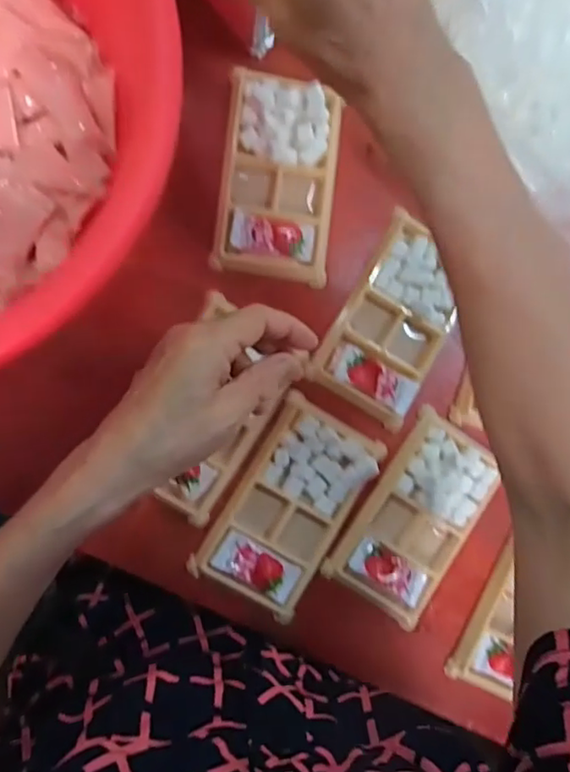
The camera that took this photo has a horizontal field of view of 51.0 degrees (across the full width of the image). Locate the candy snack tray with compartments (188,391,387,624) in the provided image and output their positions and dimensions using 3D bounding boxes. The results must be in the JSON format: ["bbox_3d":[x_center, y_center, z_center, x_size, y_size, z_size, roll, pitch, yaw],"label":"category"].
[{"bbox_3d":[0.005,0.083,0.408,0.080,0.015,0.136,32,85,-9],"label":"candy snack tray with compartments"}]

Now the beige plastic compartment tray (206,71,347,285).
[{"bbox_3d":[-0.004,-0.143,0.411,0.078,0.014,0.133,7,89,-10],"label":"beige plastic compartment tray"}]

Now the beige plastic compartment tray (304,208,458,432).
[{"bbox_3d":[0.077,-0.046,0.420,0.075,0.011,0.134,27,85,-9],"label":"beige plastic compartment tray"}]

